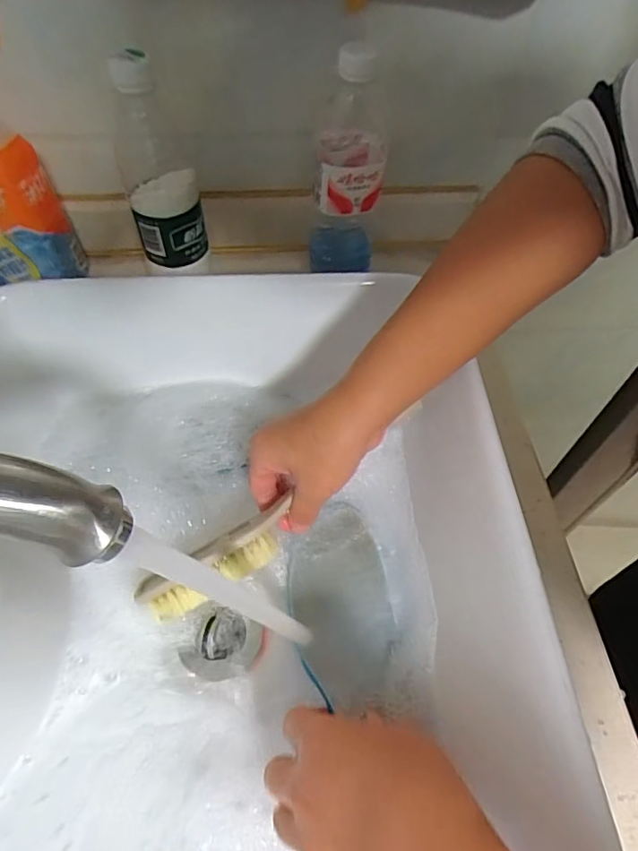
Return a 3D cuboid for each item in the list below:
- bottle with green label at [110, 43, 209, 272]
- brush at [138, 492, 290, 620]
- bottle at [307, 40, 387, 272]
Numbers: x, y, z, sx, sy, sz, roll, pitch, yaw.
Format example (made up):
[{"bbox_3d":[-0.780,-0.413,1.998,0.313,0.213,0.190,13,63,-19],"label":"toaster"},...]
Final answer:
[{"bbox_3d":[-0.139,-0.218,0.445,0.060,0.181,0.051,-16,57,-12],"label":"bottle with green label"},{"bbox_3d":[-0.065,0.088,0.341,0.113,0.026,0.038,-32,61,-10],"label":"brush"},{"bbox_3d":[0.028,-0.246,0.485,0.062,0.192,0.076,7,55,3],"label":"bottle"}]

